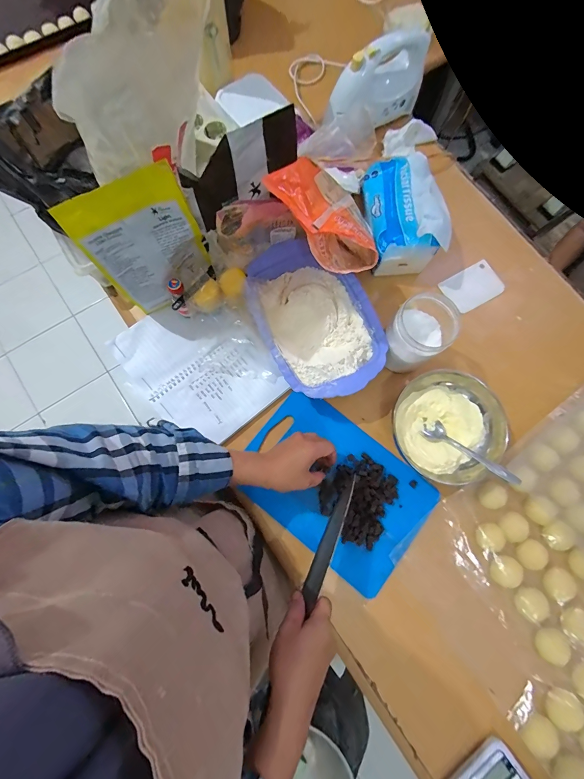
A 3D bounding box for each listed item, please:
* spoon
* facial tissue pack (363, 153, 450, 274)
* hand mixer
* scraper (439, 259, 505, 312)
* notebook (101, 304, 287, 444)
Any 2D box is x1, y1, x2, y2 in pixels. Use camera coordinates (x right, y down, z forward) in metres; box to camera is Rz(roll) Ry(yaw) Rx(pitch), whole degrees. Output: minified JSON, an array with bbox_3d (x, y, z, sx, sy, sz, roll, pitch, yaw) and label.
[{"bbox_3d":[0.274,0.099,0.493,0.146,0.026,0.031,34,78,31],"label":"spoon"},{"bbox_3d":[0.197,-0.318,0.566,0.119,0.088,0.184,-4,77,-1],"label":"facial tissue pack"},{"bbox_3d":[0.168,-0.577,0.609,0.178,0.124,0.066,-26,79,-6],"label":"hand mixer"},{"bbox_3d":[0.343,-0.195,0.602,0.108,0.007,0.077,-28,76,-4],"label":"scraper"},{"bbox_3d":[-0.158,-0.045,0.539,0.196,0.025,0.261,-42,83,-5],"label":"notebook"}]

